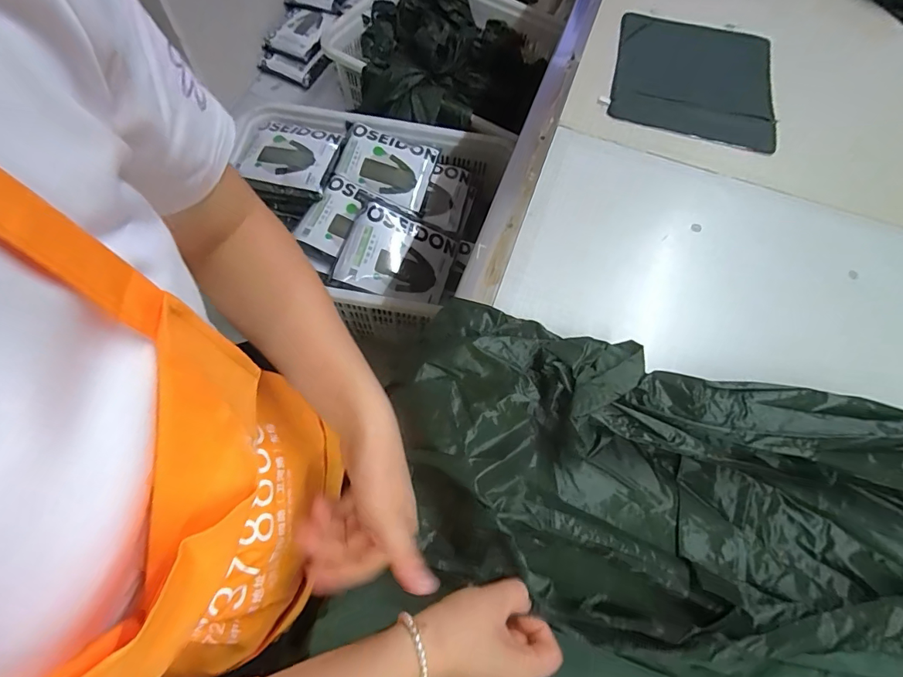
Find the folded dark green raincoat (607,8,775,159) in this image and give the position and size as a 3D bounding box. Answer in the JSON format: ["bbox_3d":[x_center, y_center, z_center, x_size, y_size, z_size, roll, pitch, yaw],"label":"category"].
[{"bbox_3d":[0.429,-0.479,0.795,0.264,0.011,0.313,16,66,3],"label":"folded dark green raincoat"}]

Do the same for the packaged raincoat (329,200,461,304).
[{"bbox_3d":[-0.132,-0.204,1.122,0.266,0.049,0.214,21,79,-18],"label":"packaged raincoat"}]

